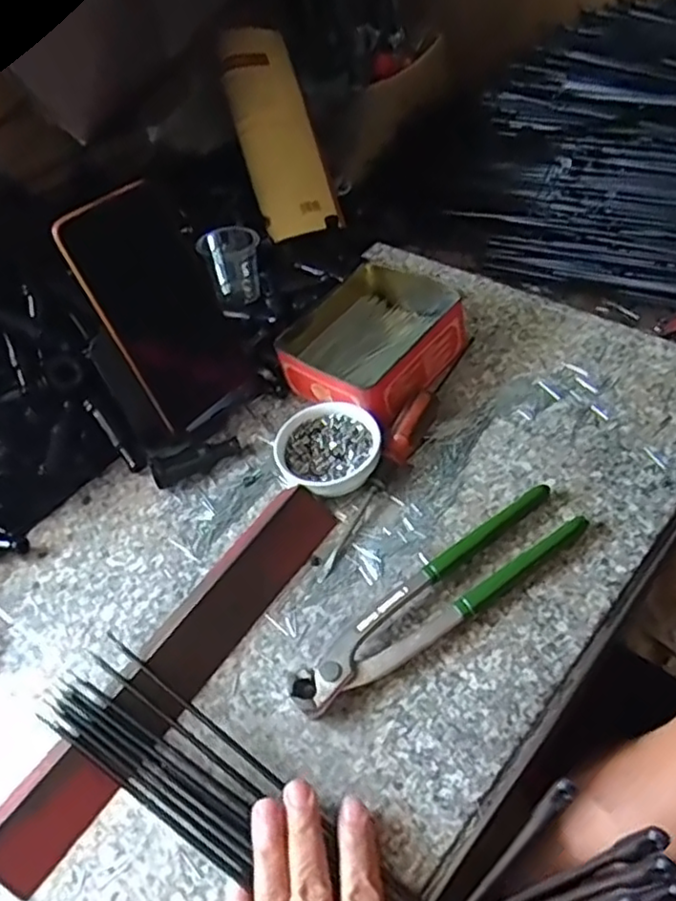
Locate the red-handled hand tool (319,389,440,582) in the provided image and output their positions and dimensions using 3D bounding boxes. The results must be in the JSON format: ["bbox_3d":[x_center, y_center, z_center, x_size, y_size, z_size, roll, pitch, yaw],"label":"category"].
[{"bbox_3d":[0.028,0.018,0.442,0.017,0.020,0.149,19,58,27],"label":"red-handled hand tool"}]

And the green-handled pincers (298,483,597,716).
[{"bbox_3d":[0.056,0.082,0.386,0.194,0.014,0.042,-32,51,-13],"label":"green-handled pincers"}]

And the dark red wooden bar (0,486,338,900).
[{"bbox_3d":[-0.090,0.120,0.381,0.042,0.021,0.256,25,61,30],"label":"dark red wooden bar"}]

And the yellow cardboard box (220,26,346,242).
[{"bbox_3d":[-0.057,-0.310,0.646,0.077,0.040,0.213,-17,89,-8],"label":"yellow cardboard box"}]

